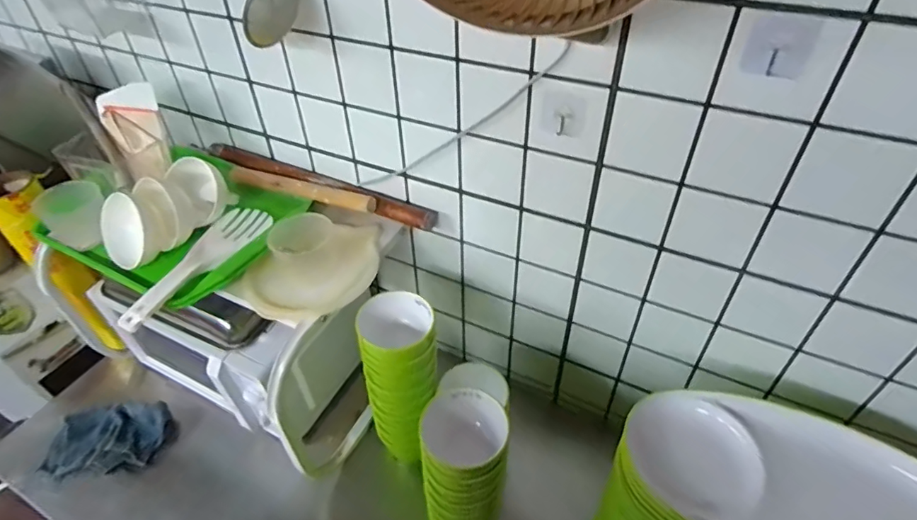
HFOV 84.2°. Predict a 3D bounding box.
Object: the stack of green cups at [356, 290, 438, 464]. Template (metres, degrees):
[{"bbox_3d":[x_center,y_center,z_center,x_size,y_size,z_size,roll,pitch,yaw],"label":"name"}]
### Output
[{"bbox_3d":[-0.088,0.190,0.806,0.110,0.289,0.096,-18,44,-18],"label":"stack of green cups"}]

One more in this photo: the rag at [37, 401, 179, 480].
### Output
[{"bbox_3d":[-0.641,0.323,0.927,0.214,0.061,0.122,-2,41,0],"label":"rag"}]

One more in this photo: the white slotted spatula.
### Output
[{"bbox_3d":[-0.380,0.002,0.752,0.070,0.026,0.267,12,43,16],"label":"white slotted spatula"}]

